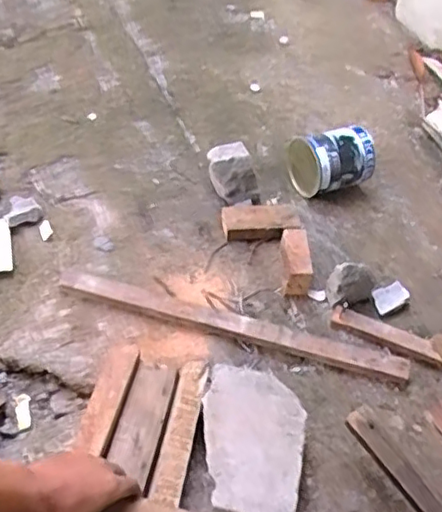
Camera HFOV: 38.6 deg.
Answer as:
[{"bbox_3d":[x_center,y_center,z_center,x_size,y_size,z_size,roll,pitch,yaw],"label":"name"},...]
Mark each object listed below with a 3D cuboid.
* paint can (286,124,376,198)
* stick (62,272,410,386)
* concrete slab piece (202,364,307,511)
[{"bbox_3d":[0.212,-0.177,1.202,0.142,0.115,0.114,-11,52,-15],"label":"paint can"},{"bbox_3d":[0.017,0.107,0.987,0.552,0.041,0.048,13,50,5],"label":"stick"},{"bbox_3d":[0.037,0.236,0.803,0.133,0.019,0.202,13,51,3],"label":"concrete slab piece"}]

